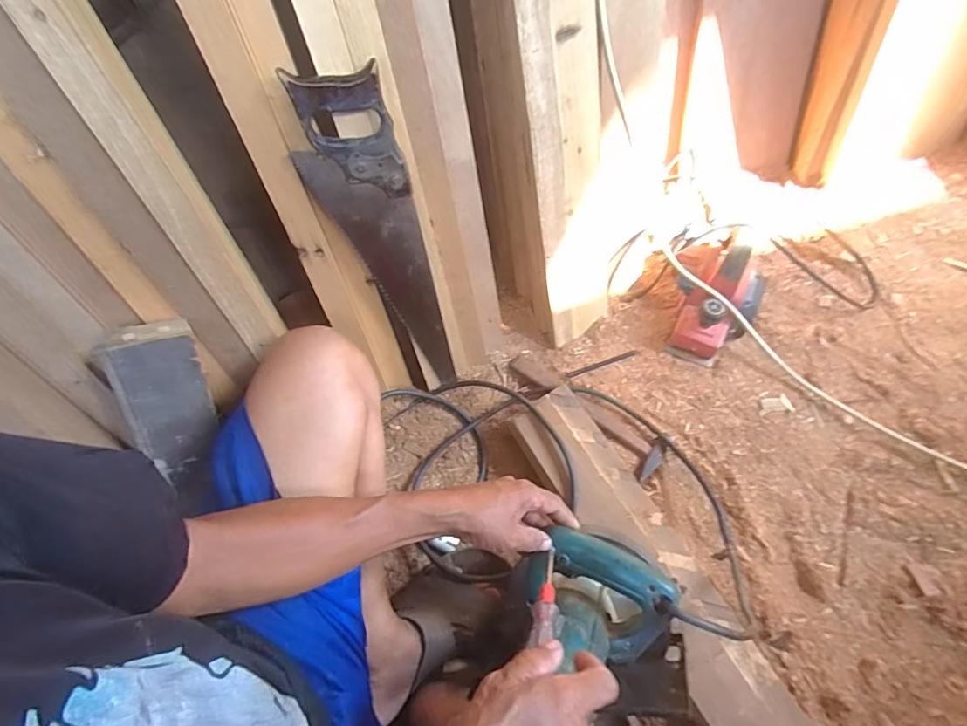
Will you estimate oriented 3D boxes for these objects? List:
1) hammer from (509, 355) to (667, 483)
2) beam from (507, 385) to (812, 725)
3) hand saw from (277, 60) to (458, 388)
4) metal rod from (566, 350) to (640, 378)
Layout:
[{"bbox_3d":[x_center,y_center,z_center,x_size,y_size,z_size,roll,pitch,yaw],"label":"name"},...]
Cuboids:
[{"bbox_3d":[0.171,0.067,0.800,0.077,0.024,0.282,-42,69,-17],"label":"hammer"},{"bbox_3d":[0.238,0.303,0.655,0.116,0.059,0.607,-28,65,-12],"label":"beam"},{"bbox_3d":[-0.118,-0.124,0.632,0.102,0.455,0.019,-15,50,-1],"label":"hand saw"},{"bbox_3d":[0.207,0.001,0.850,0.138,0.011,0.010,-20,64,-8],"label":"metal rod"}]

